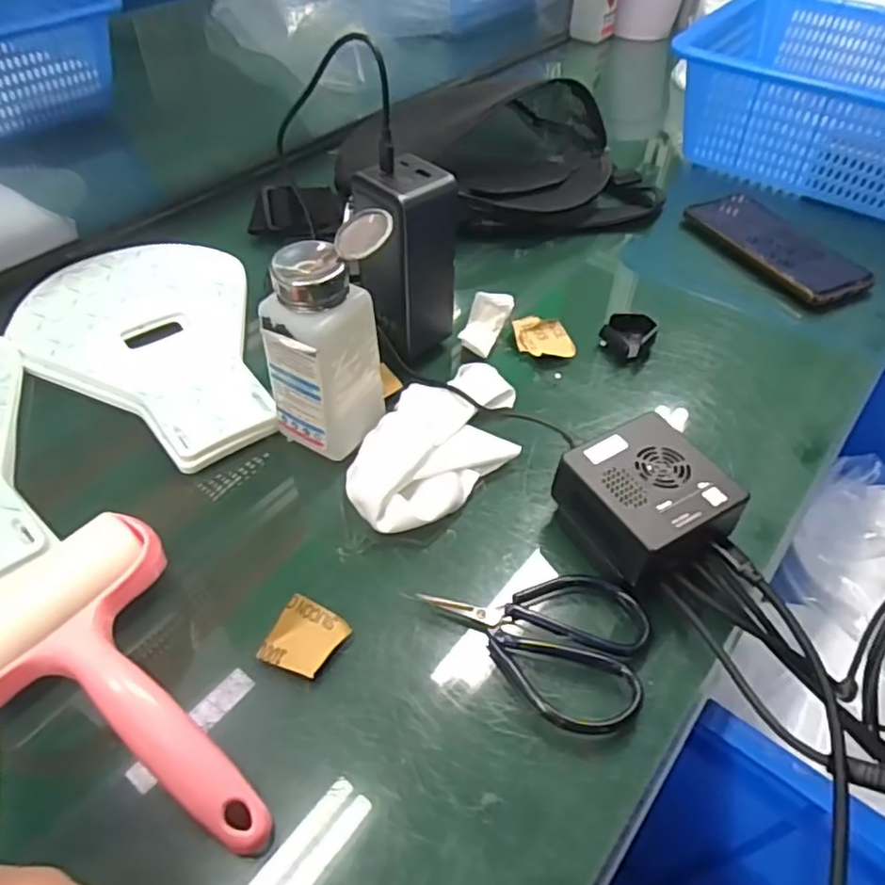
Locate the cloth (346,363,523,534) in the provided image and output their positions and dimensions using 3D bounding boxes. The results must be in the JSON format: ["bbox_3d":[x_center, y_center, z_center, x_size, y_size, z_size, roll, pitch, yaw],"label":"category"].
[{"bbox_3d":[-0.001,0.000,0.421,0.083,0.025,0.144,20,50,16],"label":"cloth"}]

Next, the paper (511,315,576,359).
[{"bbox_3d":[0.079,-0.083,0.509,0.046,0.009,0.040,4,48,2],"label":"paper"}]

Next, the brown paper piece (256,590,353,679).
[{"bbox_3d":[-0.071,0.100,0.335,0.033,0.010,0.037,25,52,20],"label":"brown paper piece"}]

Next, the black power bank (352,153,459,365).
[{"bbox_3d":[-0.025,-0.125,0.456,0.056,0.123,0.055,-33,57,-28],"label":"black power bank"}]

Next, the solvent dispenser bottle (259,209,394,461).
[{"bbox_3d":[-0.066,-0.061,0.389,0.053,0.131,0.075,29,53,22],"label":"solvent dispenser bottle"}]

